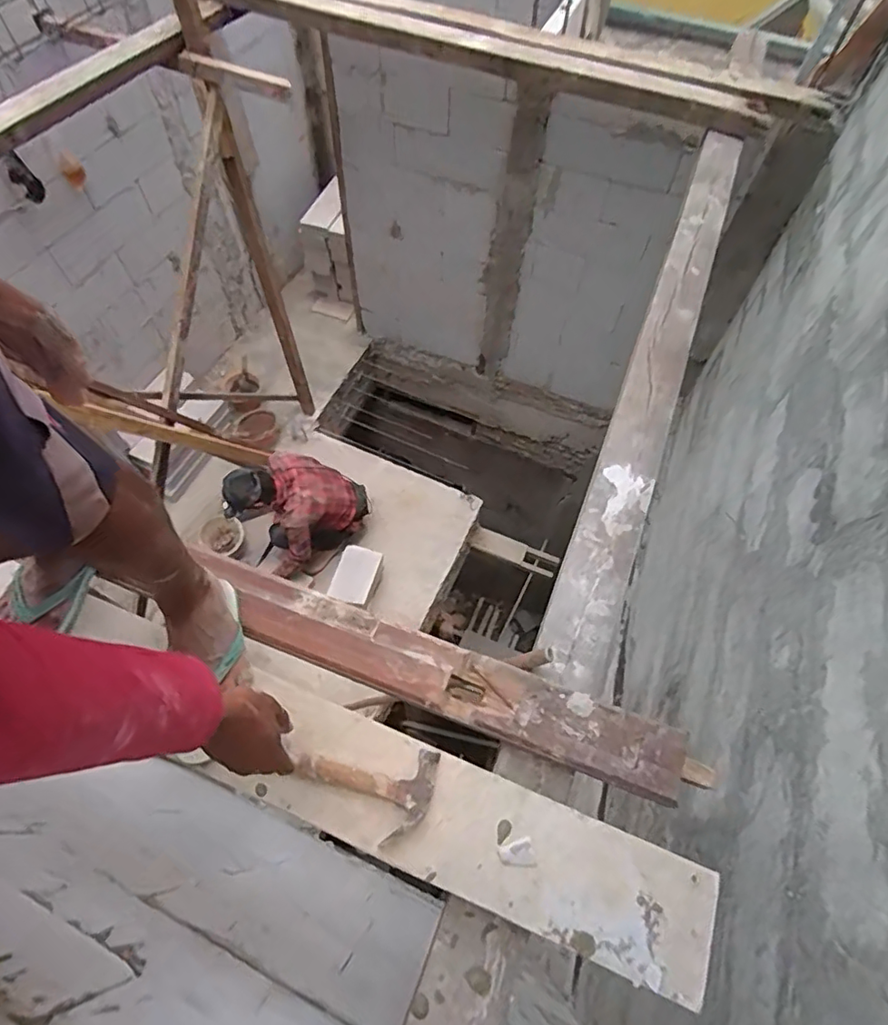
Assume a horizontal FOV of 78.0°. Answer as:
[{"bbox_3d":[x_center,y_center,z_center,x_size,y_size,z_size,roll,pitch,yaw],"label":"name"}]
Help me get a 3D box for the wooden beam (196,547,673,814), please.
[{"bbox_3d":[0.015,0.260,0.832,0.736,0.051,0.108,19,62,9],"label":"wooden beam"}]

